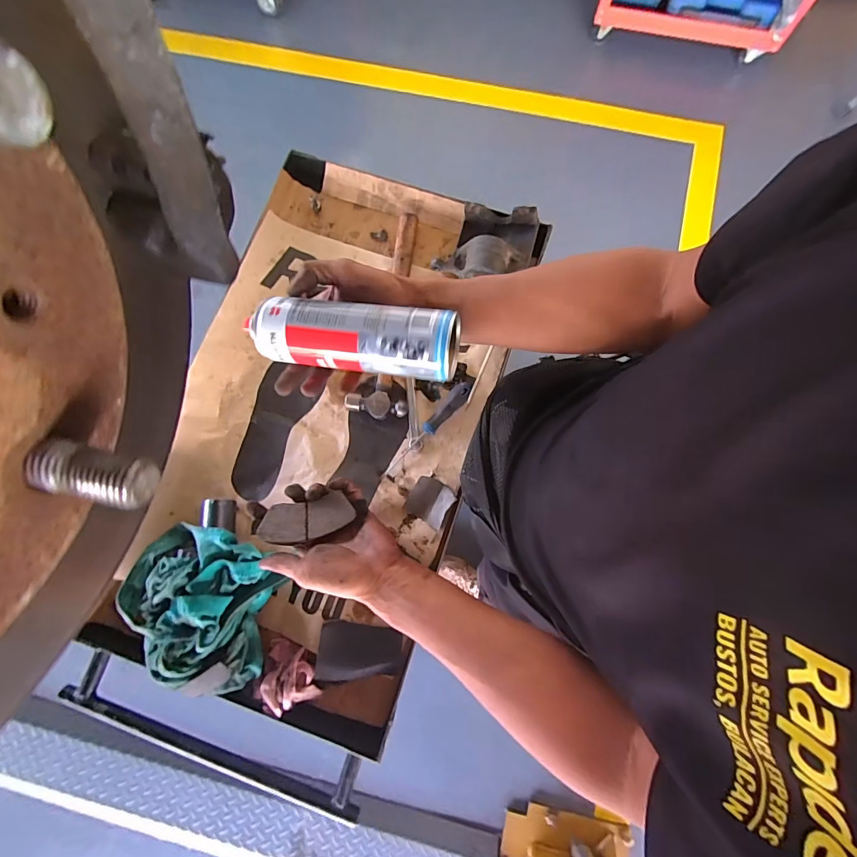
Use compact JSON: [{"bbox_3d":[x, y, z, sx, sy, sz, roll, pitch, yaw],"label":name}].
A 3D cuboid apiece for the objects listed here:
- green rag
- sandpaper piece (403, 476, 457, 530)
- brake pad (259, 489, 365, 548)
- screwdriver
[{"bbox_3d":[-0.308,0.226,0.548,0.197,0.091,0.195,11,80,2],"label":"green rag"},{"bbox_3d":[0.003,0.107,0.618,0.059,0.023,0.060,29,81,5],"label":"sandpaper piece"},{"bbox_3d":[-0.129,0.103,0.456,0.107,0.017,0.046,-10,62,2],"label":"brake pad"},{"bbox_3d":[0.002,0.003,0.633,0.025,0.026,0.186,39,82,7],"label":"screwdriver"}]

